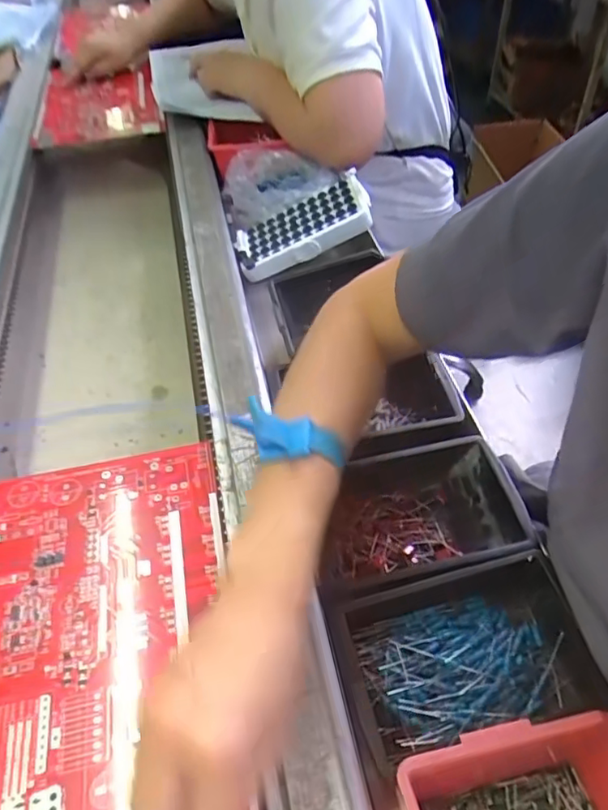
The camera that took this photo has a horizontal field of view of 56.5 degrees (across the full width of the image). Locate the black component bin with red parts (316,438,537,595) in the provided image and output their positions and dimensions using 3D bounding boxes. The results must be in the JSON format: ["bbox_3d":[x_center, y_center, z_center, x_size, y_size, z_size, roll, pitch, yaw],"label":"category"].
[{"bbox_3d":[0.078,0.086,0.417,0.143,0.050,0.101,-11,48,-5],"label":"black component bin with red parts"}]

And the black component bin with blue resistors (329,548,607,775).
[{"bbox_3d":[0.100,0.152,0.348,0.148,0.040,0.088,-13,49,-6],"label":"black component bin with blue resistors"}]

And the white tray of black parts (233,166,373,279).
[{"bbox_3d":[-0.003,-0.212,0.670,0.163,0.026,0.095,-22,52,13],"label":"white tray of black parts"}]

